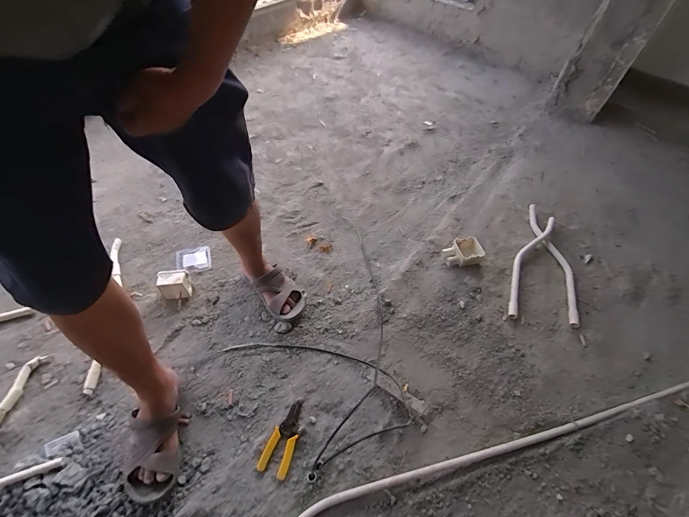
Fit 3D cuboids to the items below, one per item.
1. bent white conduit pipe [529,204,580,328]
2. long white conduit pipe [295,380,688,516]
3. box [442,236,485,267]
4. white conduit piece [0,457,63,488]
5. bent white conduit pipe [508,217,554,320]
[{"bbox_3d":[0.698,-0.007,1.102,0.075,0.038,0.509,2,52,-3],"label":"bent white conduit pipe"},{"bbox_3d":[0.268,0.433,0.718,1.132,0.068,0.103,-15,55,-16],"label":"long white conduit pipe"},{"bbox_3d":[0.375,-0.022,1.079,0.111,0.052,0.096,-11,54,-13],"label":"box"},{"bbox_3d":[-0.647,0.439,0.691,0.111,0.014,0.019,-18,57,-16],"label":"white conduit piece"},{"bbox_3d":[0.578,0.009,1.064,0.064,0.052,0.446,28,55,16],"label":"bent white conduit pipe"}]

